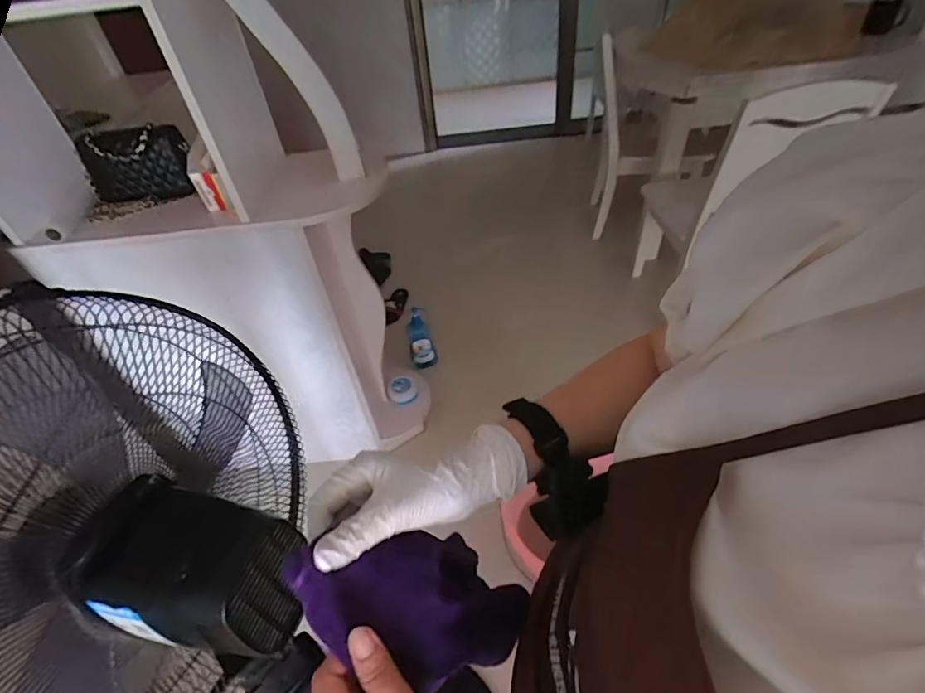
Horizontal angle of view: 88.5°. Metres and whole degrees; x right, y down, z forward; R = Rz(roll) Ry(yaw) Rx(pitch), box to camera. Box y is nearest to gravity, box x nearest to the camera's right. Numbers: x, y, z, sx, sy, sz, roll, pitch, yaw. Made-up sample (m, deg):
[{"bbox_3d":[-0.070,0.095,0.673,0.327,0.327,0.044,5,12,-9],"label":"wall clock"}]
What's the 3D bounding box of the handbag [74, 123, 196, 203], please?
[{"bbox_3d":[-0.753,-0.418,1.111,0.230,0.170,0.068,-5,45,3],"label":"handbag"}]

